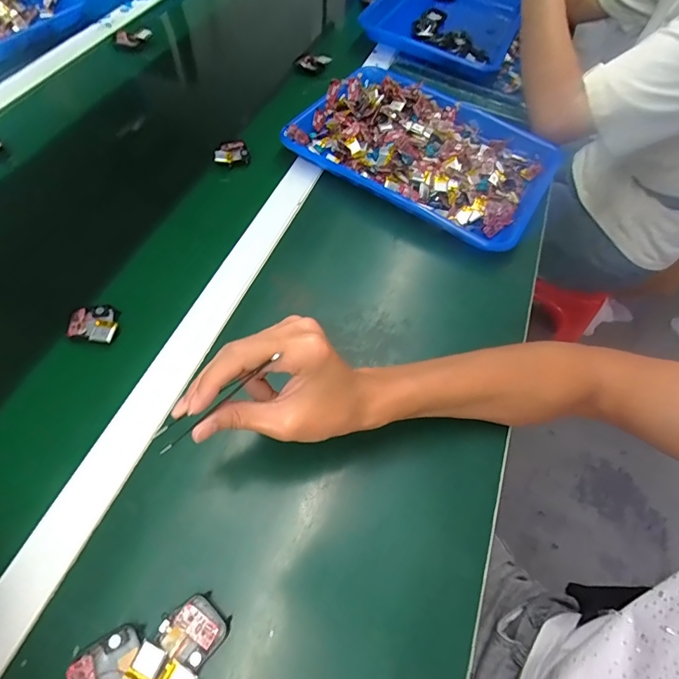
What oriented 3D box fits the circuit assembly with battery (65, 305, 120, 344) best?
[{"bbox_3d":[-0.239,-0.018,0.415,0.048,0.014,0.044,12,59,2],"label":"circuit assembly with battery"}]

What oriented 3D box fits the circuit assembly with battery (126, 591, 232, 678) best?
[{"bbox_3d":[-0.107,0.210,0.291,0.042,0.019,0.056,32,62,13],"label":"circuit assembly with battery"}]

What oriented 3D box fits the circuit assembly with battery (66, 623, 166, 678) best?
[{"bbox_3d":[-0.147,0.216,0.281,0.053,0.021,0.041,-26,65,-18],"label":"circuit assembly with battery"}]

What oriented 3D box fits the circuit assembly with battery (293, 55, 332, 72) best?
[{"bbox_3d":[-0.045,-0.463,0.706,0.061,0.023,0.014,-2,60,-6],"label":"circuit assembly with battery"}]

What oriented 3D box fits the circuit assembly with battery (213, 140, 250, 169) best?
[{"bbox_3d":[-0.146,-0.249,0.565,0.048,0.017,0.041,-20,63,-16],"label":"circuit assembly with battery"}]

